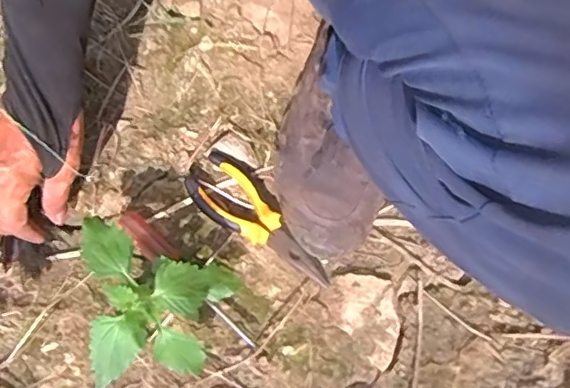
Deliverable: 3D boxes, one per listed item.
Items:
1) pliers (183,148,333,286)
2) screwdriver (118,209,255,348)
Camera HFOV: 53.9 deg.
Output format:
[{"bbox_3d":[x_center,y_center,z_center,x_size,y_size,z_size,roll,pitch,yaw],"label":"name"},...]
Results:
[{"bbox_3d":[-0.020,0.027,0.516,0.157,0.026,0.054,42,76,-2],"label":"pliers"},{"bbox_3d":[-0.089,0.076,0.507,0.164,0.023,0.023,46,77,-1],"label":"screwdriver"}]

